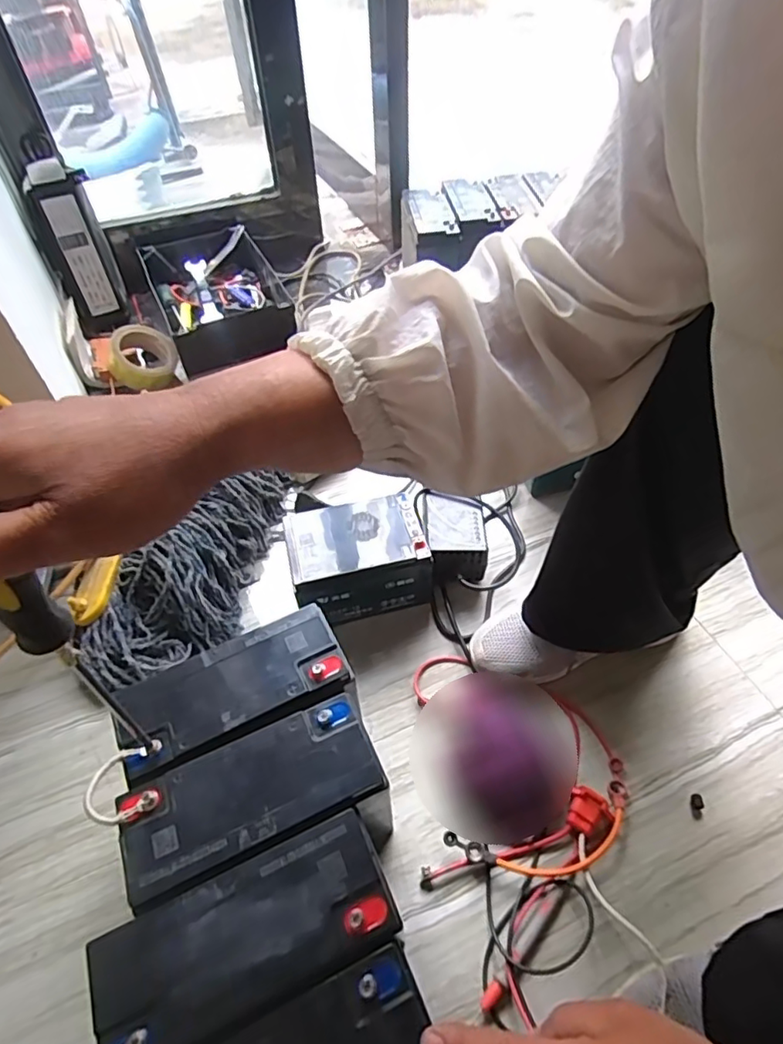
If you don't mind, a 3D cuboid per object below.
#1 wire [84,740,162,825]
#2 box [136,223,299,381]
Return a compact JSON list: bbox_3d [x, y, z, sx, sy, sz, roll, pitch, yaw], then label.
[{"bbox_3d":[-0.184,0.178,0.386,0.046,0.016,0.047,-17,53,-11],"label":"wire"},{"bbox_3d":[-0.314,-0.421,1.039,0.220,0.080,0.350,-21,53,-15],"label":"box"}]

